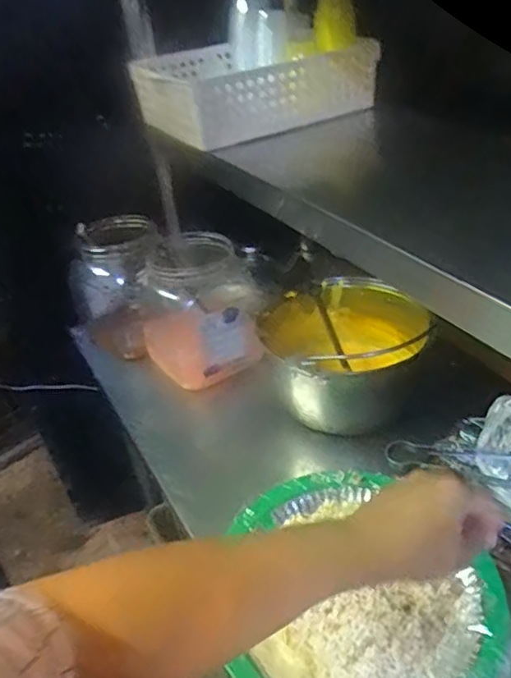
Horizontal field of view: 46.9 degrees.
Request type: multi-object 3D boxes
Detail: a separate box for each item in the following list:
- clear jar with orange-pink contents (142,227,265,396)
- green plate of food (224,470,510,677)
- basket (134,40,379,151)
[{"bbox_3d":[-0.083,-0.046,0.836,0.135,0.163,0.146,-22,37,-24],"label":"clear jar with orange-pink contents"},{"bbox_3d":[0.084,0.232,0.533,0.218,0.034,0.256,-23,37,-25],"label":"green plate of food"},{"bbox_3d":[-0.007,-0.352,0.822,0.272,0.085,0.213,-22,37,-24],"label":"basket"}]

